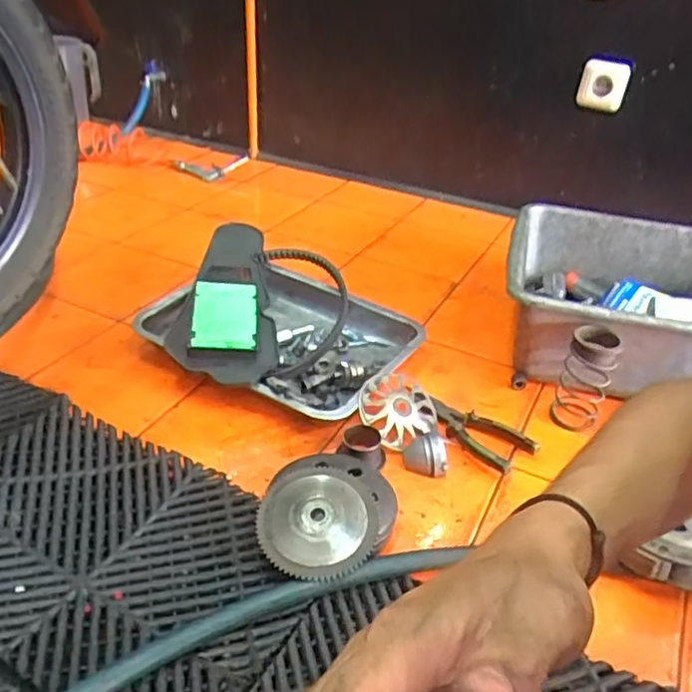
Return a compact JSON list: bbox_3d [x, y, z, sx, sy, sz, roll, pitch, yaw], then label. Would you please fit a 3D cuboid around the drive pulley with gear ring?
[{"bbox_3d":[-0.018,0.167,0.646,0.140,0.046,0.143,-3,34,-12],"label":"drive pulley with gear ring"}]

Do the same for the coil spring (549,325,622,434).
[{"bbox_3d":[0.294,0.045,0.787,0.057,0.124,0.067,16,36,19],"label":"coil spring"}]

